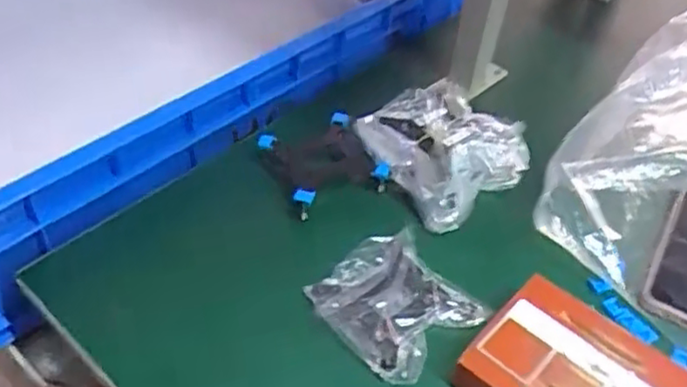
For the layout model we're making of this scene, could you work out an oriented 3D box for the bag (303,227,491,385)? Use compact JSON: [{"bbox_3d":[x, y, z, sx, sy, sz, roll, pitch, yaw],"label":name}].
[{"bbox_3d":[0.037,0.077,0.503,0.102,0.016,0.107,-30,55,-28],"label":"bag"}]

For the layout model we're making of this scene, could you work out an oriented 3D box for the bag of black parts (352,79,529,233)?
[{"bbox_3d":[0.087,-0.043,0.584,0.111,0.042,0.118,-25,53,-26],"label":"bag of black parts"}]

